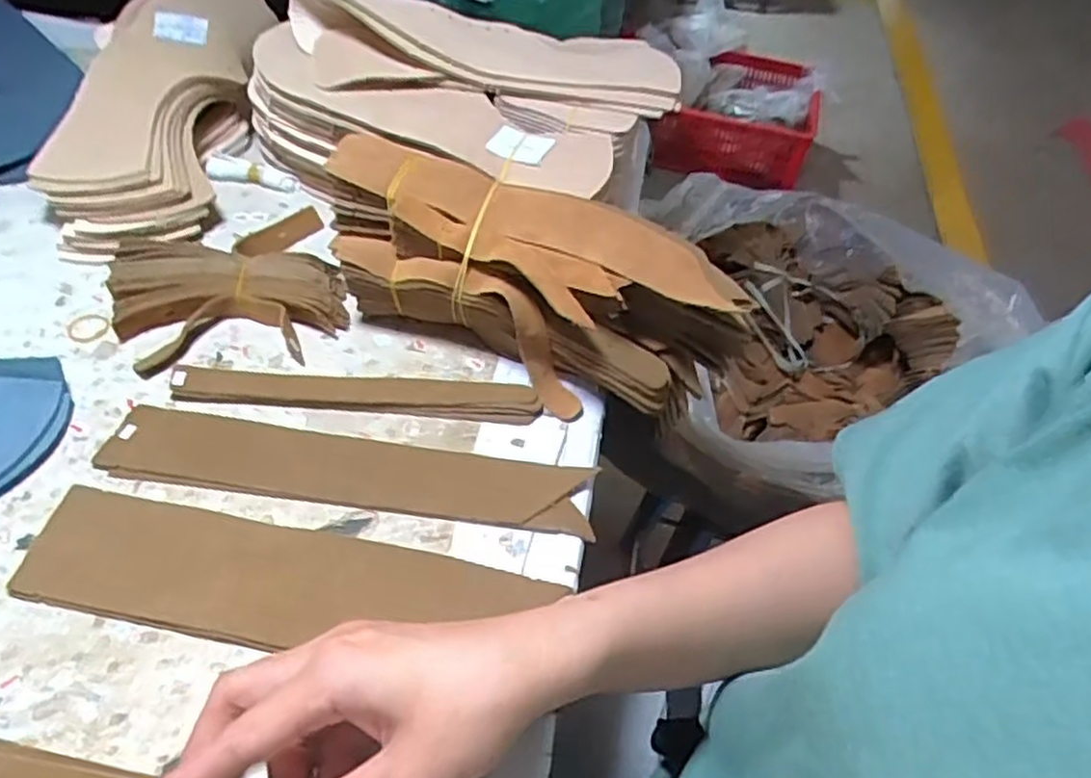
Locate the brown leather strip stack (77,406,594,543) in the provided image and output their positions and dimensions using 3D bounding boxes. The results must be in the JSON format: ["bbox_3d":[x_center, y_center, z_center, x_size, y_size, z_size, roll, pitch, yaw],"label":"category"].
[{"bbox_3d":[-0.098,0.038,0.376,0.238,0.004,0.043,7,47,0],"label":"brown leather strip stack"}]

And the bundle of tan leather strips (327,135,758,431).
[{"bbox_3d":[-0.014,-0.061,0.419,0.237,0.081,0.088,22,52,12],"label":"bundle of tan leather strips"}]

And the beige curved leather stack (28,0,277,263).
[{"bbox_3d":[-0.259,-0.210,0.523,0.101,0.069,0.278,4,47,-3],"label":"beige curved leather stack"}]

